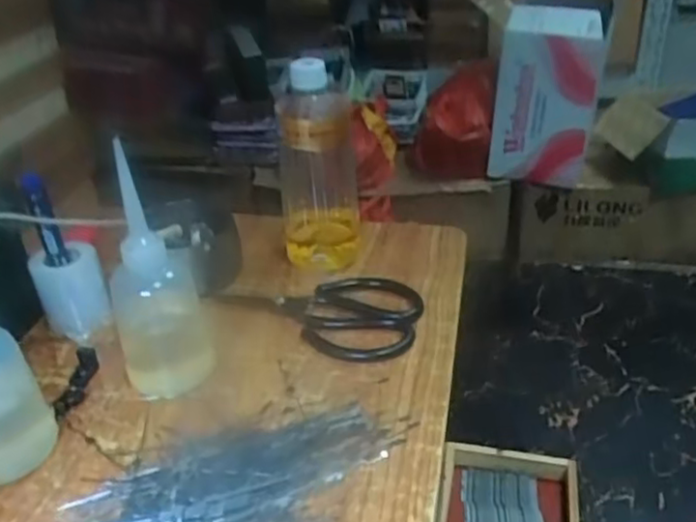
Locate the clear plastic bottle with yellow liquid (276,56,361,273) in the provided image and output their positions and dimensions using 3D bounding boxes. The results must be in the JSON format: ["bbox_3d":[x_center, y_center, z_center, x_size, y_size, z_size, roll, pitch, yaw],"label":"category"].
[{"bbox_3d":[-0.028,-0.085,0.609,0.068,0.180,0.068,-2,32,2],"label":"clear plastic bottle with yellow liquid"}]

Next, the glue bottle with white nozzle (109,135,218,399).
[{"bbox_3d":[-0.137,0.011,0.486,0.065,0.164,0.058,-16,34,-20],"label":"glue bottle with white nozzle"}]

